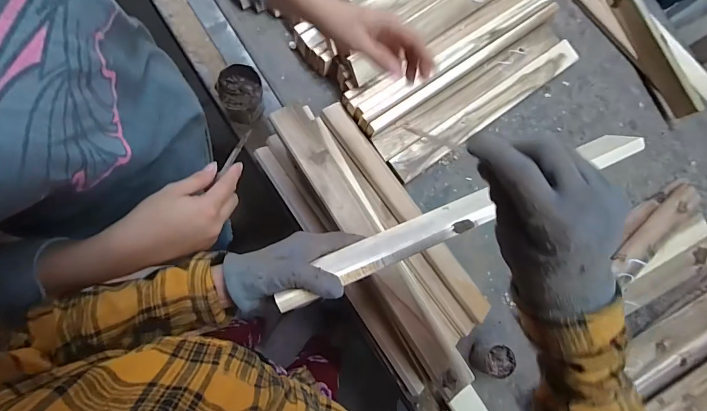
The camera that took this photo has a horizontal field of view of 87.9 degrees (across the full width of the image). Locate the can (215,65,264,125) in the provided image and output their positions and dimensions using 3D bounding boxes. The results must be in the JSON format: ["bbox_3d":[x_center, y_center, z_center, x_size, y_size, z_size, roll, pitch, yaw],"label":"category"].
[{"bbox_3d":[-0.186,-0.182,0.620,0.072,0.059,0.088,-17,85,-7],"label":"can"}]

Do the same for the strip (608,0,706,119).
[{"bbox_3d":[0.567,-0.377,0.742,0.019,0.055,0.436,-26,86,-30],"label":"strip"}]

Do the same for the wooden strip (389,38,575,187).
[{"bbox_3d":[0.257,-0.185,0.693,0.444,0.027,0.051,-35,87,-8],"label":"wooden strip"}]

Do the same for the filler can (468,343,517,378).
[{"bbox_3d":[0.234,0.258,0.620,0.054,0.048,0.051,1,83,-5],"label":"filler can"}]

